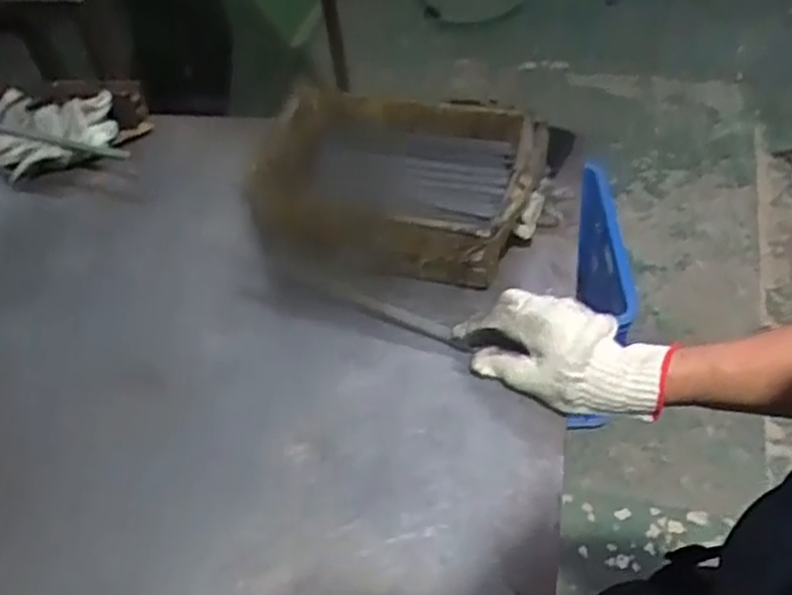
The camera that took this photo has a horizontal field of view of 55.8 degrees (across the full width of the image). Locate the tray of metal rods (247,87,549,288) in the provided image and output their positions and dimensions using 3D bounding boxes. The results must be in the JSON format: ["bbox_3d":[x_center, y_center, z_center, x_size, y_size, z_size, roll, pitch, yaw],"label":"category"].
[{"bbox_3d":[-0.006,-0.108,0.715,0.277,0.102,0.179,8,50,15],"label":"tray of metal rods"}]

